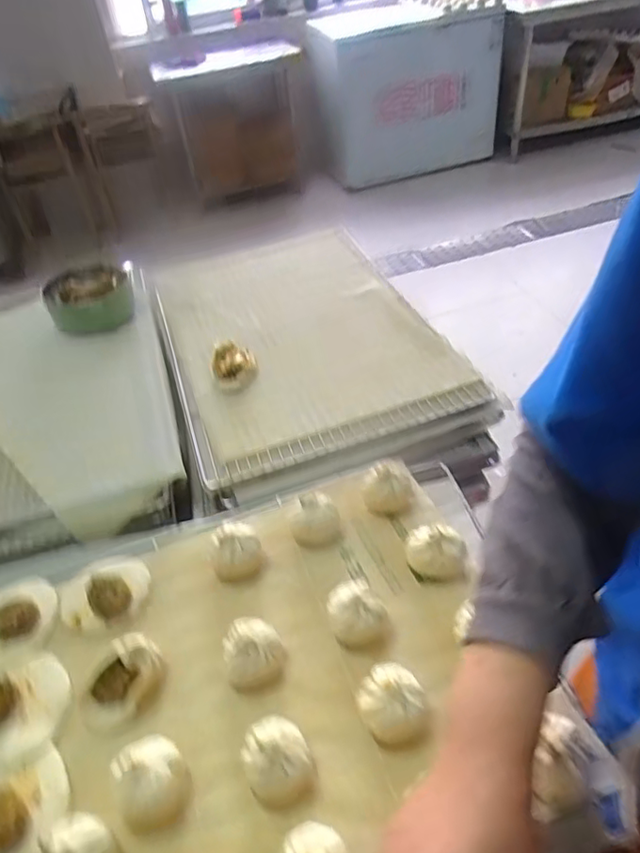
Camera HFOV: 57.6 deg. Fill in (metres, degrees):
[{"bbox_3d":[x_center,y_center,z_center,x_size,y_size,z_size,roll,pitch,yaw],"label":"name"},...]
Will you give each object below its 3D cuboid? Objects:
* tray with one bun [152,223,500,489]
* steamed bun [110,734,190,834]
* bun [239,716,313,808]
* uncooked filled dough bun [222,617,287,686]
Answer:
[{"bbox_3d":[-0.045,-0.154,0.982,0.421,0.073,0.642,-18,42,-11],"label":"tray with one bun"},{"bbox_3d":[-0.136,0.283,0.466,0.056,0.044,0.057,-5,42,4],"label":"steamed bun"},{"bbox_3d":[-0.035,0.267,0.467,0.053,0.044,0.056,-5,42,4],"label":"bun"},{"bbox_3d":[-0.062,0.207,0.537,0.054,0.046,0.048,-15,42,-7],"label":"uncooked filled dough bun"}]

